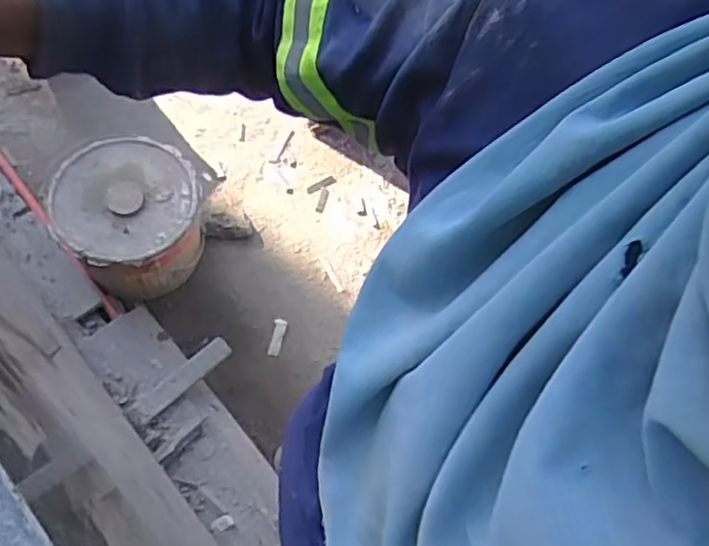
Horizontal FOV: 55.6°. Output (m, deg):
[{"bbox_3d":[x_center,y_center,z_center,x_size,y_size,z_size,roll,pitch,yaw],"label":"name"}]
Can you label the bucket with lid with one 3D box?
[{"bbox_3d":[-0.487,-0.118,1.499,0.286,0.247,0.264,2,66,-6],"label":"bucket with lid"}]

